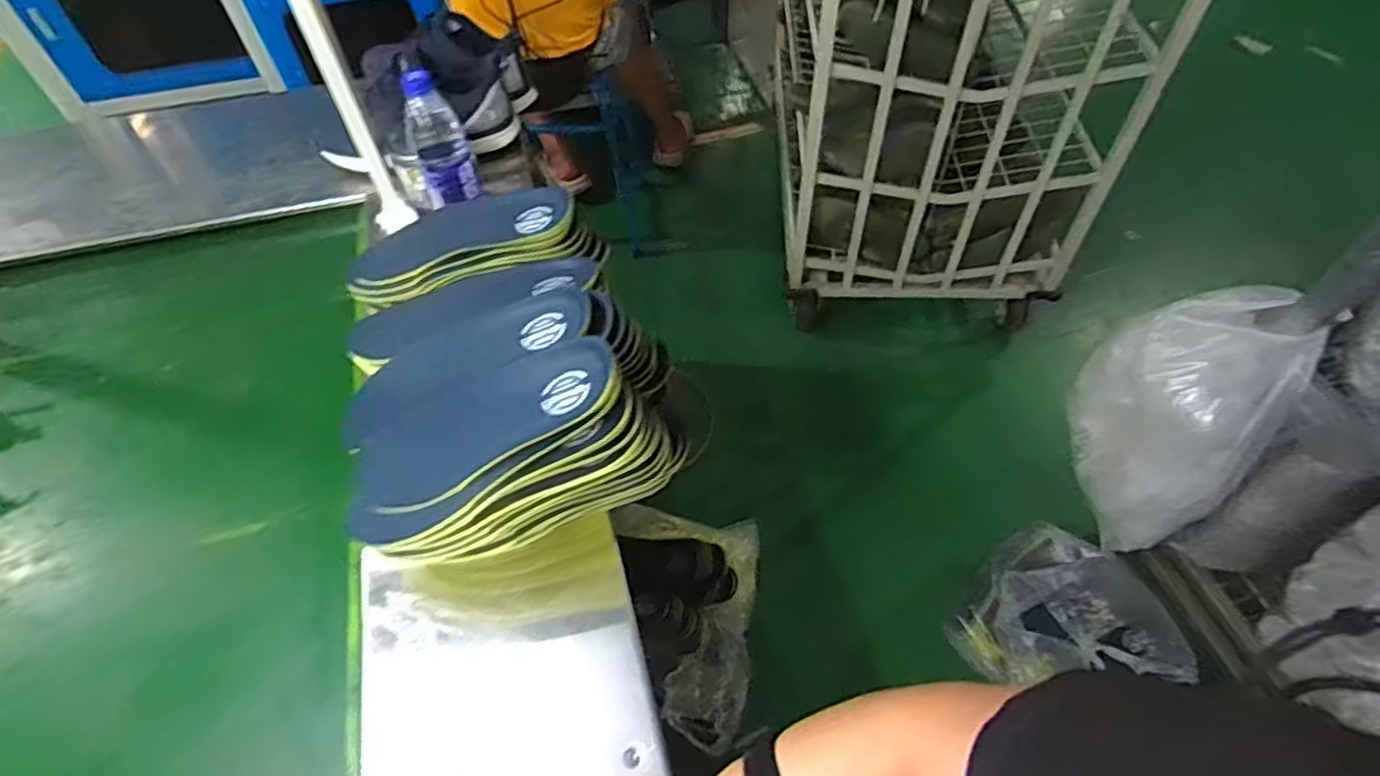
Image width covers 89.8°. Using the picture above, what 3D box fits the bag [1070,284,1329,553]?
[{"bbox_3d":[0.758,0.054,1.118,0.187,0.396,0.272,-29,58,-20],"label":"bag"}]

